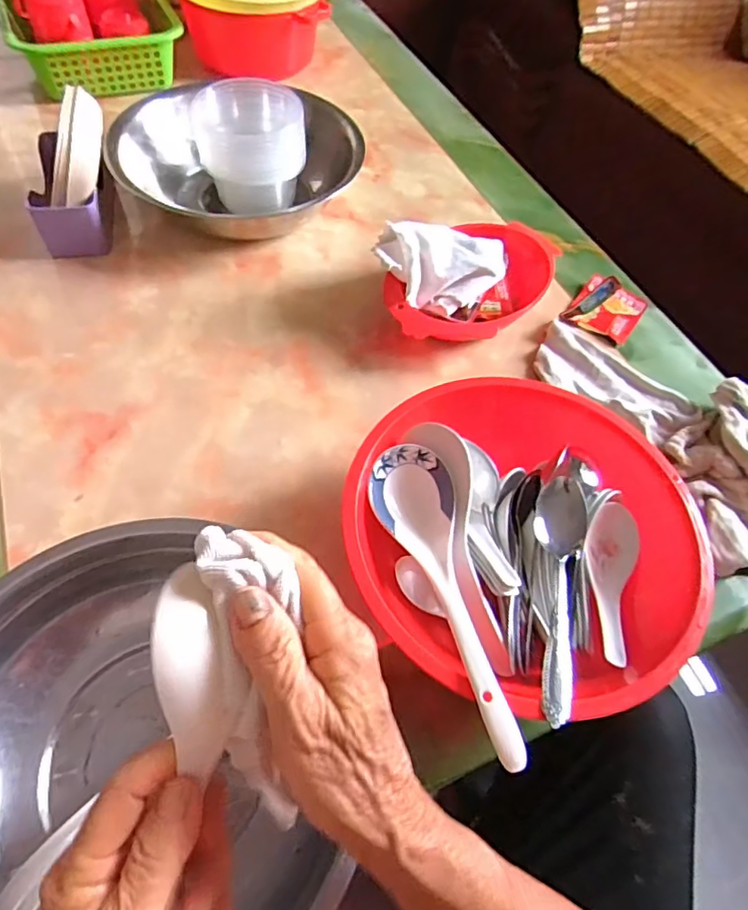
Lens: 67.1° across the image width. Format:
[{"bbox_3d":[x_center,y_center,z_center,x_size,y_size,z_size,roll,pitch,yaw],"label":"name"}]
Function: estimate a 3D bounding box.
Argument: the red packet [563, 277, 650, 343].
[{"bbox_3d":[0.258,-0.169,0.612,0.071,0.044,0.090,33,60,16],"label":"red packet"}]

